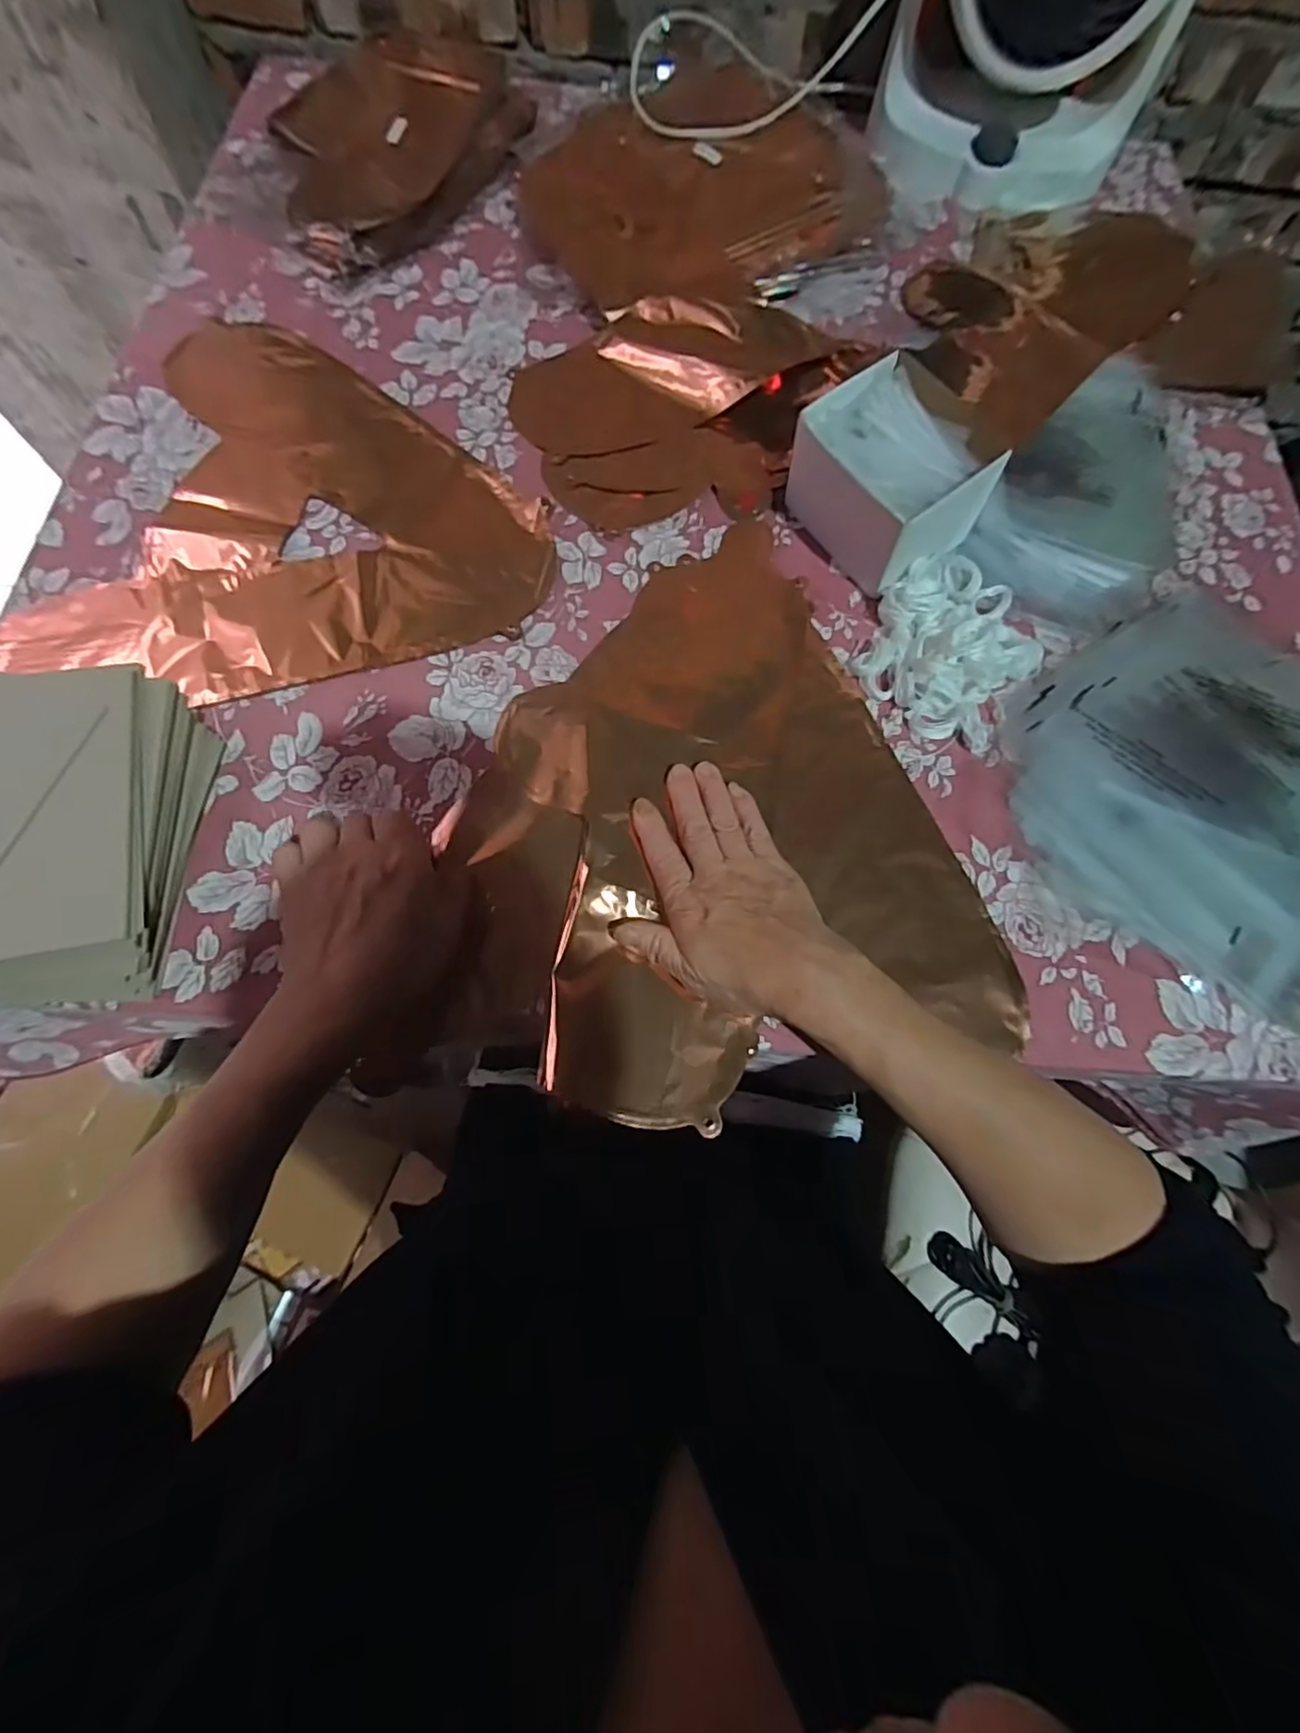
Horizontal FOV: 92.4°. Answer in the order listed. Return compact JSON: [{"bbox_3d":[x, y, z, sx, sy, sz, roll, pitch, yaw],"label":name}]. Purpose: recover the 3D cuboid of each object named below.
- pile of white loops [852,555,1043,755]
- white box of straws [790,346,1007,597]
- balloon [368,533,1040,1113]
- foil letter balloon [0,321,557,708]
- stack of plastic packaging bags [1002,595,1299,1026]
[{"bbox_3d":[0.219,-0.162,0.446,0.115,0.024,0.135,34,74,8],"label":"pile of white loops"},{"bbox_3d":[0.171,-0.282,0.458,0.103,0.083,0.125,-34,77,-12],"label":"white box of straws"},{"bbox_3d":[0.053,-0.045,0.418,0.356,0.015,0.400,7,72,0],"label":"balloon"},{"bbox_3d":[-0.252,-0.258,0.471,0.346,0.013,0.338,16,72,3],"label":"foil letter balloon"},{"bbox_3d":[0.394,-0.066,0.435,0.261,0.016,0.270,37,75,9],"label":"stack of plastic packaging bags"}]

